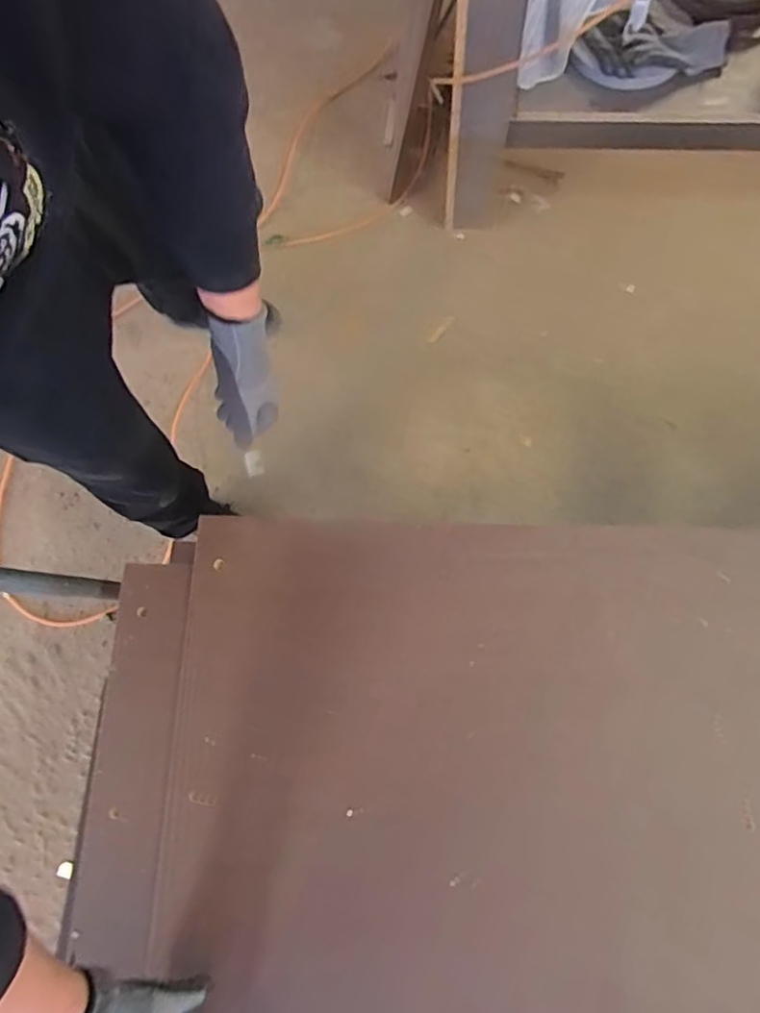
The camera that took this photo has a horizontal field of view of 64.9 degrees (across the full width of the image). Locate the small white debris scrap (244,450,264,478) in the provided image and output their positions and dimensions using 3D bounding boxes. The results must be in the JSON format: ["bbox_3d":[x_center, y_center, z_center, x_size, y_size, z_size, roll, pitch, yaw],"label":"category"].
[{"bbox_3d":[-0.291,-0.099,1.382,0.039,0.014,0.057,-10,94,2],"label":"small white debris scrap"}]

